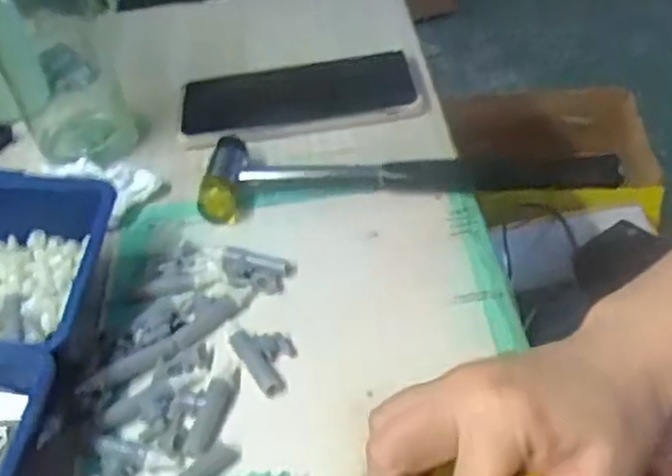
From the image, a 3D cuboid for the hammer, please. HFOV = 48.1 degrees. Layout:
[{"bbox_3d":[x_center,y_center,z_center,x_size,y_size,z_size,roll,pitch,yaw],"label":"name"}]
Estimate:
[{"bbox_3d":[0.042,-0.042,0.446,0.240,0.021,0.052,-5,43,1],"label":"hammer"}]

